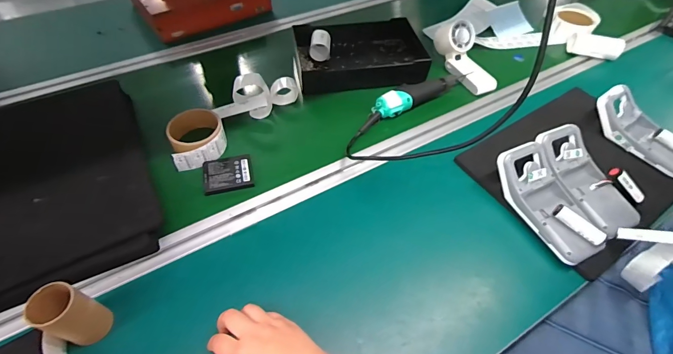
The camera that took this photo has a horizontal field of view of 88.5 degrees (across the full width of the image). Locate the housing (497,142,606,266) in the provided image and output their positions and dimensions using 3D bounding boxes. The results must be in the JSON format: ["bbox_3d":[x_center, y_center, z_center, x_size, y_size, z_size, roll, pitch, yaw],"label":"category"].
[{"bbox_3d":[0.297,0.036,0.493,0.083,0.041,0.177,-16,69,-13],"label":"housing"}]

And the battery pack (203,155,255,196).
[{"bbox_3d":[-0.169,-0.006,0.542,0.072,0.008,0.065,-10,54,-10],"label":"battery pack"}]

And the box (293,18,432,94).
[{"bbox_3d":[0.050,-0.259,0.728,0.262,0.067,0.174,-4,53,-5],"label":"box"}]

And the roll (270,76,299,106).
[{"bbox_3d":[-0.097,-0.159,0.650,0.050,0.030,0.054,-4,53,-5],"label":"roll"}]

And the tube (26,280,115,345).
[{"bbox_3d":[-0.285,0.150,0.372,0.041,0.090,0.042,1,53,-1],"label":"tube"}]

